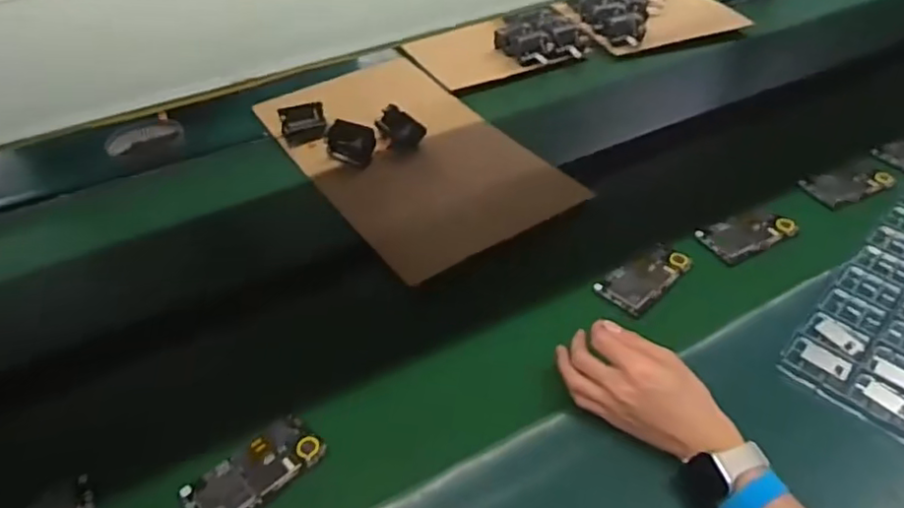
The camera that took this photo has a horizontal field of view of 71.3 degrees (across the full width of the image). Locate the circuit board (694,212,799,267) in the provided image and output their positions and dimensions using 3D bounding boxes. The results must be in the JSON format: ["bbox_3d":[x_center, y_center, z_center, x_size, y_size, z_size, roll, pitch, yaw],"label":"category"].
[{"bbox_3d":[0.374,-0.029,0.803,0.114,0.012,0.066,-21,45,-17],"label":"circuit board"}]

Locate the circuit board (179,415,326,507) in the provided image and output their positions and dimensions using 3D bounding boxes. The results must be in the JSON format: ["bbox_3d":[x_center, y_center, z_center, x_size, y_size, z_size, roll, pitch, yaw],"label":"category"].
[{"bbox_3d":[-0.184,0.203,0.587,0.123,0.007,0.057,-30,49,-25],"label":"circuit board"}]

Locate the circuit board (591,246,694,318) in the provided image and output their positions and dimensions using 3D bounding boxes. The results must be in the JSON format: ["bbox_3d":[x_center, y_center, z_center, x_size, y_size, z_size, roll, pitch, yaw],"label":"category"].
[{"bbox_3d":[0.231,0.026,0.756,0.128,0.010,0.061,-34,51,-28],"label":"circuit board"}]

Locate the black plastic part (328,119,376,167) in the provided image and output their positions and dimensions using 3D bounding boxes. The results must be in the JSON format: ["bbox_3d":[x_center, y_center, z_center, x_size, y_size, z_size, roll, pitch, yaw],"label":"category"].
[{"bbox_3d":[-0.153,-0.164,0.936,0.074,0.052,0.043,1,43,5],"label":"black plastic part"}]

